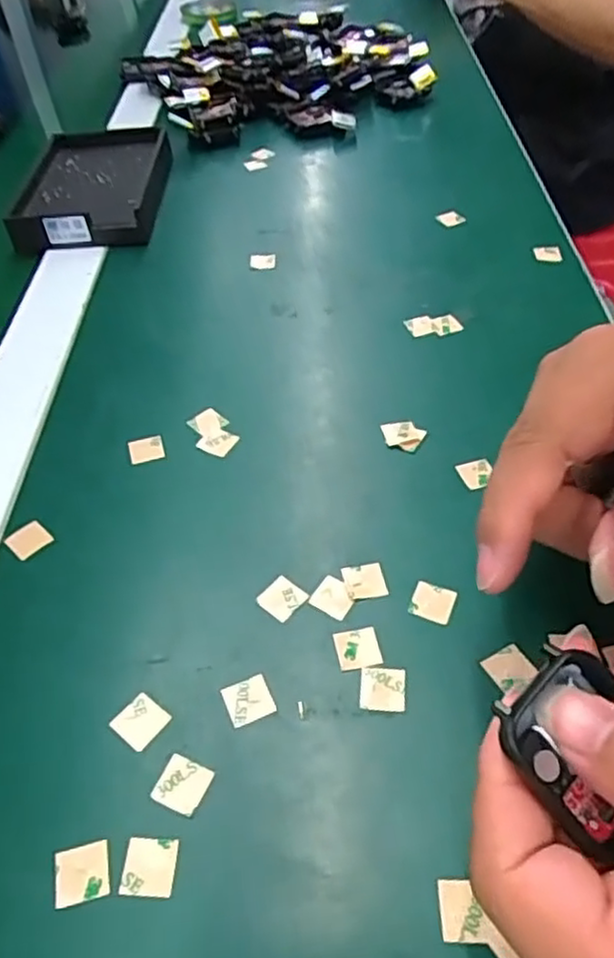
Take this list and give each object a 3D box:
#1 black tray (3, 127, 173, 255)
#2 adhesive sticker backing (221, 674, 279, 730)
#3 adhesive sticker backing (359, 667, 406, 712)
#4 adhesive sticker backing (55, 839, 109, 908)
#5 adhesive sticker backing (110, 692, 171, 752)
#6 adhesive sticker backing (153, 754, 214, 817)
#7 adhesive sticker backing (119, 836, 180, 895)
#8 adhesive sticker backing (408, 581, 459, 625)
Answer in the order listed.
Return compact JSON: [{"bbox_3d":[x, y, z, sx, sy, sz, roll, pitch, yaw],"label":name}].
[{"bbox_3d":[-0.151,-0.210,0.493,0.098,0.025,0.138,-3,48,2],"label":"black tray"},{"bbox_3d":[-0.020,0.077,0.240,0.016,0.004,0.016,-22,50,-12],"label":"adhesive sticker backing"},{"bbox_3d":[0.027,0.073,0.241,0.015,0.004,0.015,3,49,5],"label":"adhesive sticker backing"},{"bbox_3d":[-0.067,0.117,0.206,0.016,0.004,0.015,-9,48,-8],"label":"adhesive sticker backing"},{"bbox_3d":[-0.057,0.083,0.236,0.015,0.004,0.016,30,54,25],"label":"adhesive sticker backing"},{"bbox_3d":[-0.040,0.098,0.222,0.016,0.004,0.015,18,51,17],"label":"adhesive sticker backing"},{"bbox_3d":[-0.047,0.115,0.206,0.015,0.004,0.015,0,49,5],"label":"adhesive sticker backing"},{"bbox_3d":[0.048,0.047,0.263,0.016,0.004,0.015,14,52,18],"label":"adhesive sticker backing"}]

